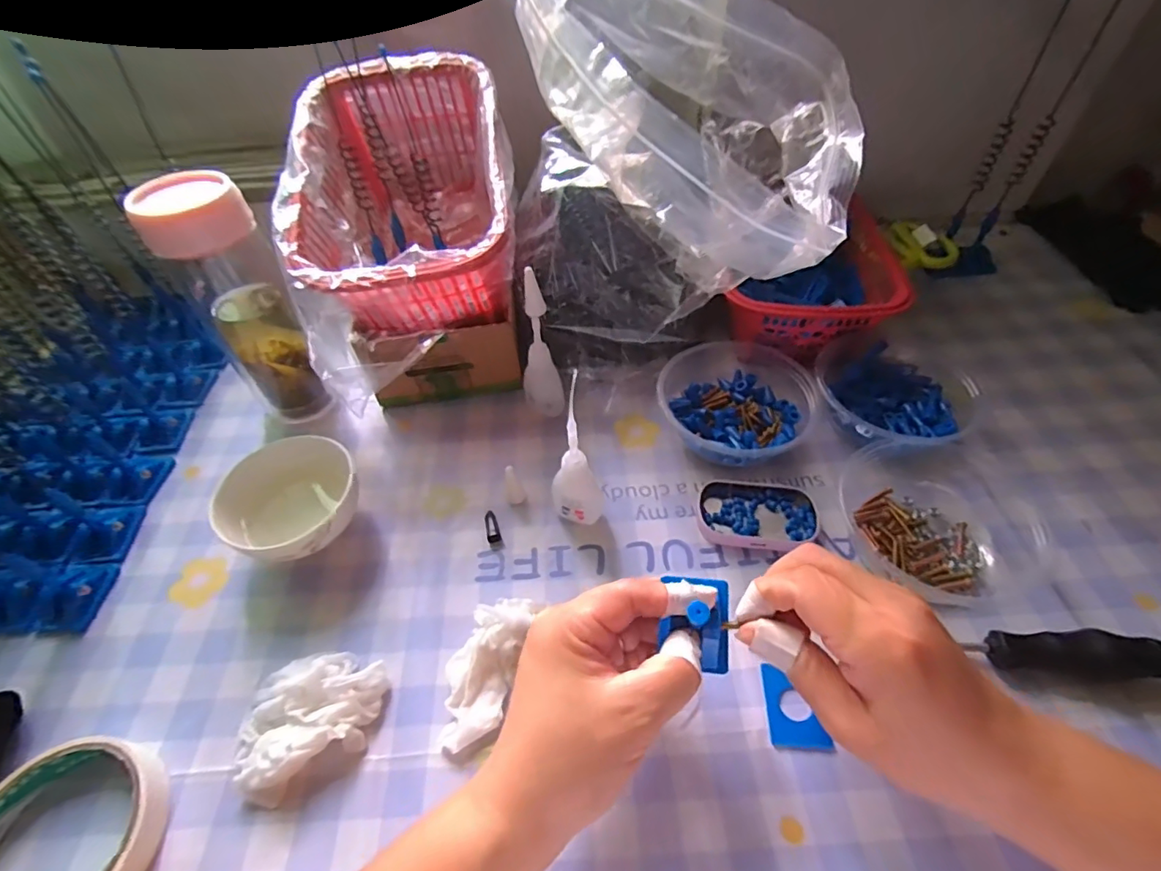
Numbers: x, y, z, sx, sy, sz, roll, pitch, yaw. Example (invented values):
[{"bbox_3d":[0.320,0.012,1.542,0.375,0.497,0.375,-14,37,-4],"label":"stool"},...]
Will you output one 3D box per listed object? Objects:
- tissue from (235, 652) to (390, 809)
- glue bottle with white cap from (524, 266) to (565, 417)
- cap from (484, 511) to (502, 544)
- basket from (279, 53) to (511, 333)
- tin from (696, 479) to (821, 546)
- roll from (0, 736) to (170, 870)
[{"bbox_3d":[-0.151,0.153,0.294,0.080,0.020,0.063,-28,54,-19],"label":"tissue"},{"bbox_3d":[-0.030,-0.063,0.400,0.024,0.125,0.029,-25,53,-17],"label":"glue bottle with white cap"},{"bbox_3d":[-0.063,0.064,0.373,0.009,0.008,0.023,-15,51,-10],"label":"cap"},{"bbox_3d":[-0.134,-0.182,0.412,0.160,0.123,0.227,-7,50,-3],"label":"basket"},{"bbox_3d":[0.124,0.053,0.370,0.081,0.013,0.052,-2,50,1],"label":"tin"},{"bbox_3d":[-0.256,0.199,0.258,0.087,0.024,0.085,-2,50,2],"label":"roll"}]

